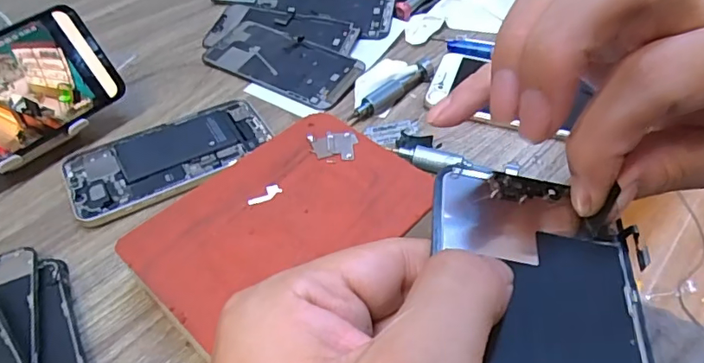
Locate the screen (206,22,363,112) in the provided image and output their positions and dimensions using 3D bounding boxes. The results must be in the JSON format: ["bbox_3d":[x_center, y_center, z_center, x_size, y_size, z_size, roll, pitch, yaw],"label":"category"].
[{"bbox_3d":[-0.064,-0.109,0.456,0.143,0.006,0.067,26,53,22],"label":"screen"}]

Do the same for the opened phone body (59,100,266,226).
[{"bbox_3d":[-0.135,-0.020,0.378,0.142,0.009,0.075,-24,52,-19],"label":"opened phone body"}]

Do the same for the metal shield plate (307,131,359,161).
[{"bbox_3d":[-0.012,-0.024,0.330,0.031,0.004,0.026,-6,48,-4],"label":"metal shield plate"}]

